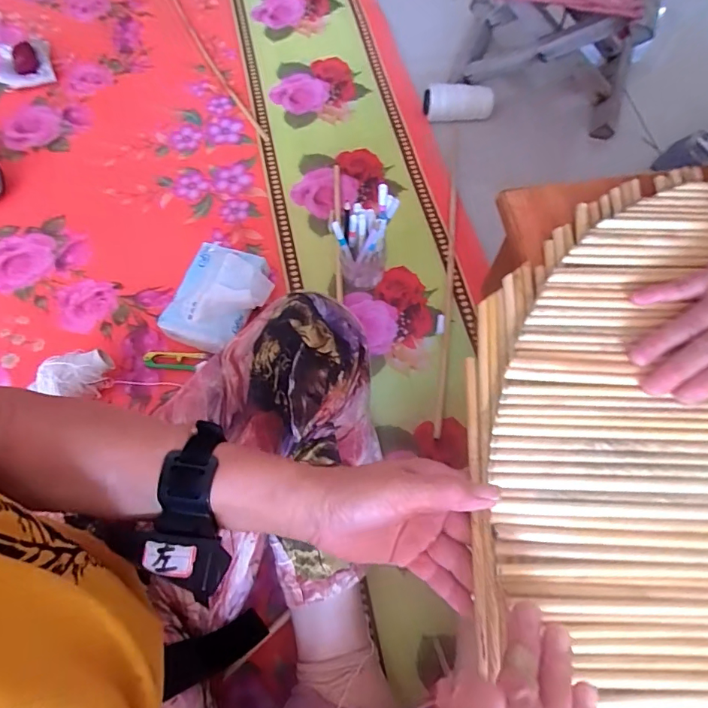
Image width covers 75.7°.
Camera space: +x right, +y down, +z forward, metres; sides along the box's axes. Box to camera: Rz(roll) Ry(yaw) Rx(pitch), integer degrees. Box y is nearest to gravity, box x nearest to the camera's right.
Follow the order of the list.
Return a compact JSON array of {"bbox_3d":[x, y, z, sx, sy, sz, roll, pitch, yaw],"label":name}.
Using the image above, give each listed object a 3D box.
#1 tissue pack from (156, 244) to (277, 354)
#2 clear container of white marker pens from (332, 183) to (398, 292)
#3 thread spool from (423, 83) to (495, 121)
[{"bbox_3d":[-0.180,-0.073,0.610,0.116,0.050,0.144,20,69,10],"label":"tissue pack"},{"bbox_3d":[0.013,-0.144,0.581,0.063,0.151,0.063,16,68,8],"label":"clear container of white marker pens"},{"bbox_3d":[0.177,-0.428,0.770,0.113,0.044,0.043,1,66,2],"label":"thread spool"}]

